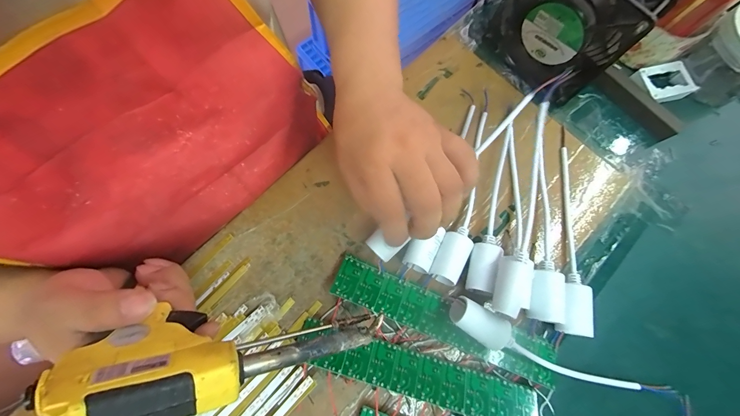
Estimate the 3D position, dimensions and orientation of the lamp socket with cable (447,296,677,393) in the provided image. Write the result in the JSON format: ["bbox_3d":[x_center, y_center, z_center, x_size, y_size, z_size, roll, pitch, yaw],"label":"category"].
[{"bbox_3d":[0.163,0.131,0.275,0.207,0.029,0.029,26,74,-9],"label":"lamp socket with cable"}]

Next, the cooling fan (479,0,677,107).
[{"bbox_3d":[0.181,-0.180,0.308,0.042,0.119,0.130,-40,79,-12],"label":"cooling fan"}]

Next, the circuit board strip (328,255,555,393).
[{"bbox_3d":[0.063,0.098,0.281,0.197,0.019,0.036,23,74,4],"label":"circuit board strip"}]

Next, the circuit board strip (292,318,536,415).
[{"bbox_3d":[0.038,0.139,0.267,0.202,0.008,0.036,17,52,2],"label":"circuit board strip"}]

